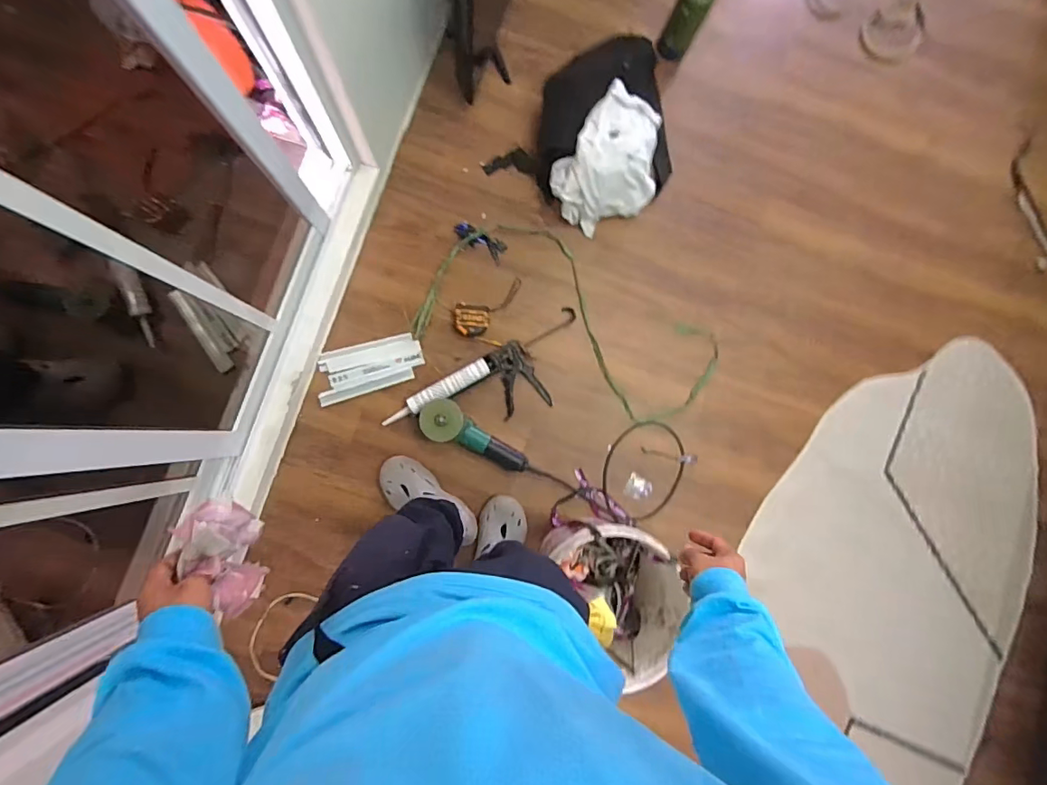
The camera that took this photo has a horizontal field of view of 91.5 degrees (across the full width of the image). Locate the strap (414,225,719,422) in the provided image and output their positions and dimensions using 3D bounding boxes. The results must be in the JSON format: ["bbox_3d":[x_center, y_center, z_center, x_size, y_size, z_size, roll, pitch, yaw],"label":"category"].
[{"bbox_3d":[0.133,-0.179,1.299,0.739,0.039,0.368,21,83,-2],"label":"strap"}]

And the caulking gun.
[{"bbox_3d":[-0.063,-0.007,1.256,0.542,0.068,0.186,-31,88,-7],"label":"caulking gun"}]

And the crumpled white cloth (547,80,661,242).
[{"bbox_3d":[0.225,-0.552,1.259,0.224,0.205,0.280,38,83,-1],"label":"crumpled white cloth"}]

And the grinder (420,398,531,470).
[{"bbox_3d":[-0.113,0.102,1.227,0.271,0.082,0.095,22,83,-2],"label":"grinder"}]

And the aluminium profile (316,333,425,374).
[{"bbox_3d":[-0.381,-0.098,1.264,0.243,0.013,0.061,-14,86,-6],"label":"aluminium profile"}]

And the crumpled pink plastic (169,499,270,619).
[{"bbox_3d":[-0.344,0.188,0.587,0.049,0.097,0.127,-17,86,-6],"label":"crumpled pink plastic"}]

